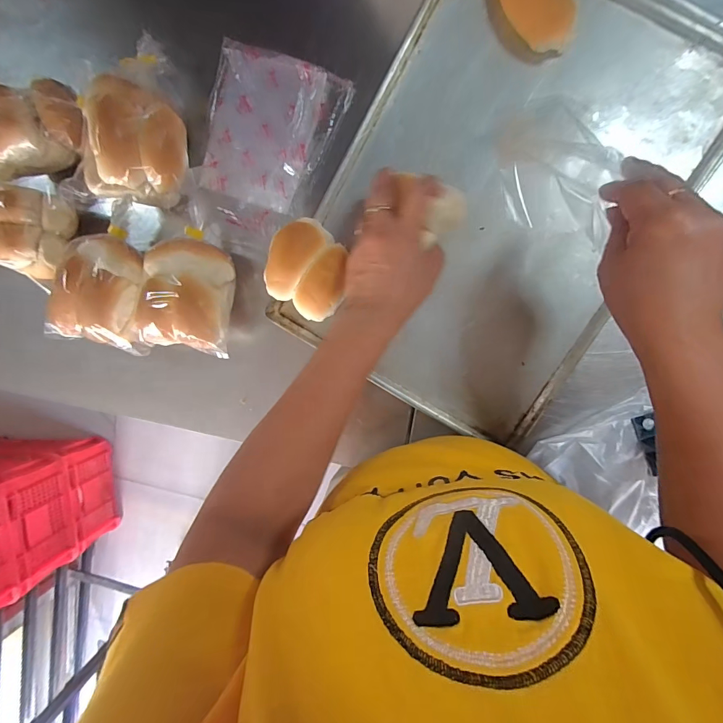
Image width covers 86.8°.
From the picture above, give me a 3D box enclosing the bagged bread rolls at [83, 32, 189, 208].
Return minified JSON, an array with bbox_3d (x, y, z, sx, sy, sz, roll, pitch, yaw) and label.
[{"bbox_3d":[-0.241,-0.265,0.423,0.106,0.085,0.173,9,98,6],"label":"bagged bread rolls"}]

